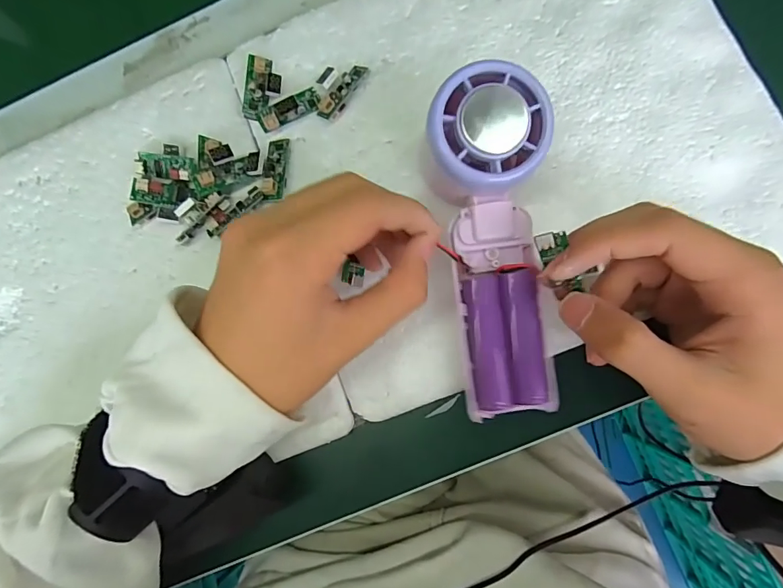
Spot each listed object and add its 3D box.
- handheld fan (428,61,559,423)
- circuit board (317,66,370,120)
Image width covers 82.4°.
[{"bbox_3d":[0.052,-0.022,0.221,0.050,0.031,0.161,-7,103,6],"label":"handheld fan"},{"bbox_3d":[-0.028,-0.121,0.267,0.012,0.006,0.039,43,90,11],"label":"circuit board"}]

